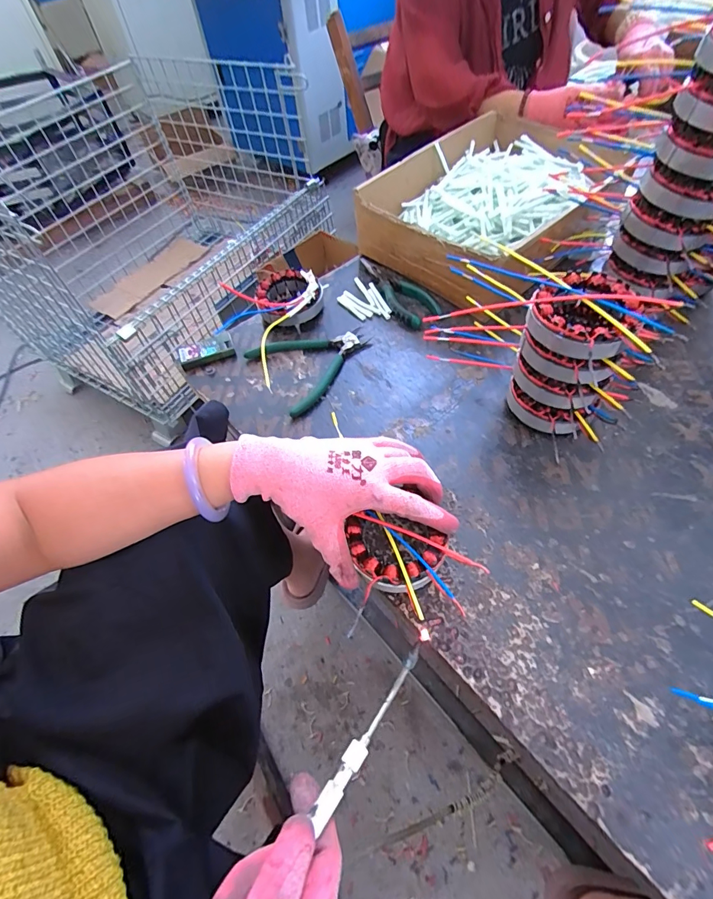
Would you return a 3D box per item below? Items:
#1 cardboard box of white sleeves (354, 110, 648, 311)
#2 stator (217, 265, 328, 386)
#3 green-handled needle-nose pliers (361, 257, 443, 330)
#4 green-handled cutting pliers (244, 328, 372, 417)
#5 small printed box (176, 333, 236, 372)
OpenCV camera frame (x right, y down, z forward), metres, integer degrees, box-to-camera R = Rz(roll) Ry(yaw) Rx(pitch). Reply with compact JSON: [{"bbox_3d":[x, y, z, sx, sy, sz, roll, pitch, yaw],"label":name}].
[{"bbox_3d":[0.191,-0.331,0.591,0.272,0.097,0.302,37,66,25],"label":"cardboard box of white sleeves"},{"bbox_3d":[-0.124,-0.178,0.543,0.125,0.044,0.163,21,60,18],"label":"stator"},{"bbox_3d":[0.051,-0.218,0.567,0.064,0.016,0.152,-34,60,-17],"label":"green-handled needle-nose pliers"},{"bbox_3d":[-0.049,-0.110,0.502,0.131,0.012,0.116,-33,59,-16],"label":"green-handled cutting pliers"},{"bbox_3d":[-0.189,-0.123,0.526,0.066,0.015,0.035,-22,57,-10],"label":"small printed box"}]

